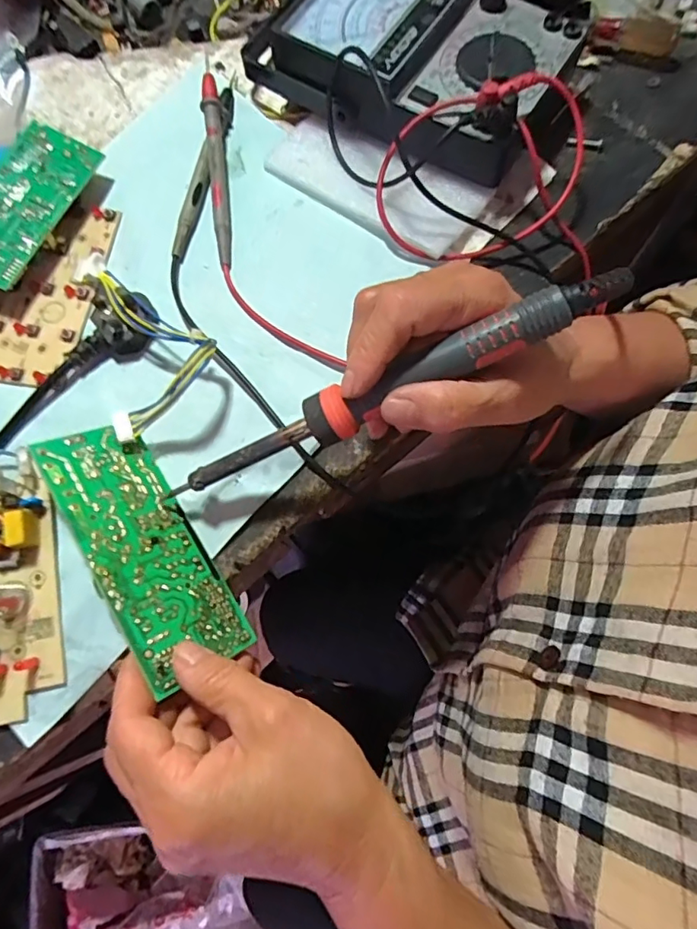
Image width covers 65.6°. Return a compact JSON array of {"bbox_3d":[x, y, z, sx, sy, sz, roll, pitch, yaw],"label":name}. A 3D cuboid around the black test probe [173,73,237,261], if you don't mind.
[{"bbox_3d":[-0.090,-0.197,0.348,0.015,0.011,0.138,13,74,5],"label":"black test probe"}]

